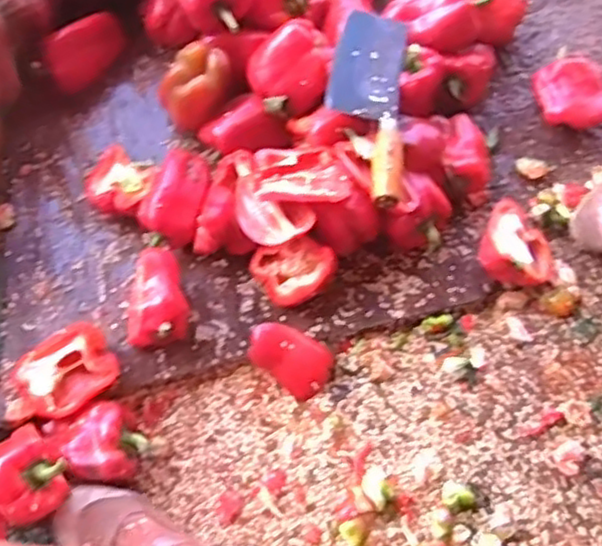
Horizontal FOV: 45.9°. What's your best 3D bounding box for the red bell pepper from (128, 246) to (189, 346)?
[{"bbox_3d":[-0.166,0.027,0.793,0.076,0.074,0.106,-12,69,-3],"label":"red bell pepper"}]

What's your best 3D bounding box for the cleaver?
[{"bbox_3d":[0.075,-0.195,0.814,0.086,0.038,0.263,3,69,3],"label":"cleaver"}]

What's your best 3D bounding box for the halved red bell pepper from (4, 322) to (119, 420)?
[{"bbox_3d":[-0.265,0.115,0.771,0.131,0.041,0.078,-31,71,-10],"label":"halved red bell pepper"}]

